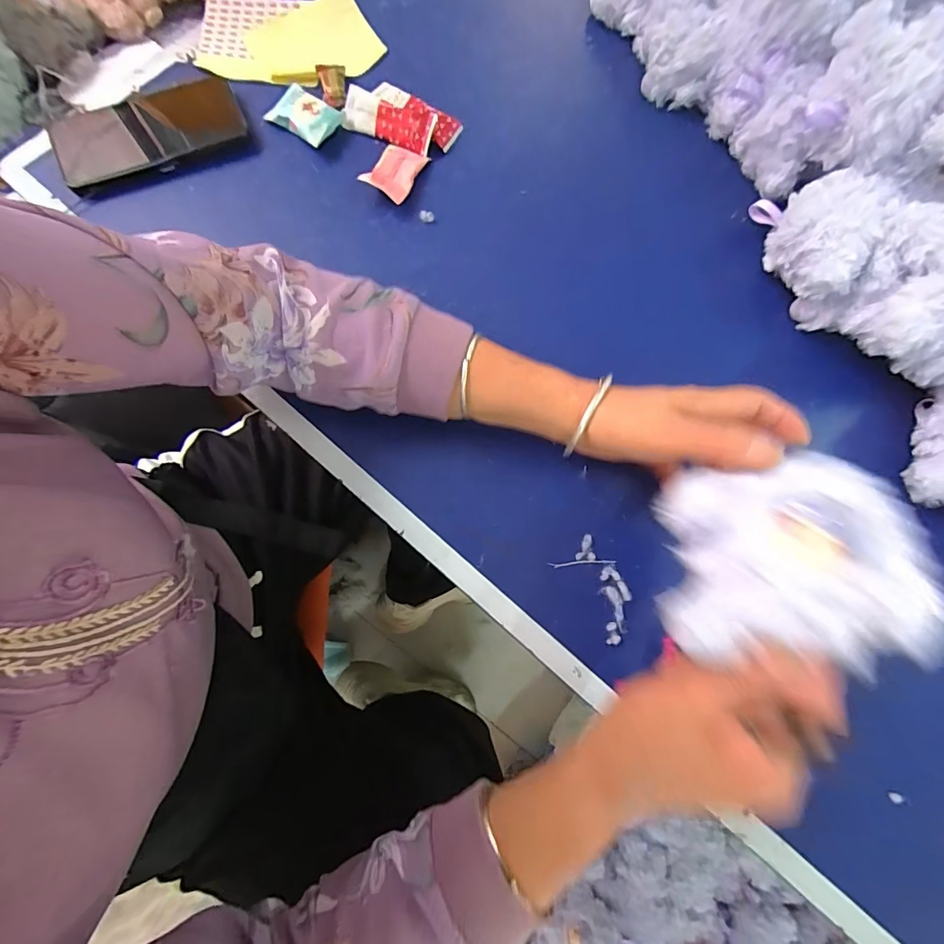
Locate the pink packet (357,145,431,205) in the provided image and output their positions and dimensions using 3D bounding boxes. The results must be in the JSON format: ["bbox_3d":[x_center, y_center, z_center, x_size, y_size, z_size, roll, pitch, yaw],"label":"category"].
[{"bbox_3d":[-0.071,-0.282,0.402,0.041,0.015,0.061,26,78,4],"label":"pink packet"}]

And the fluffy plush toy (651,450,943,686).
[{"bbox_3d":[0.171,0.047,0.237,0.132,0.048,0.104,5,77,0],"label":"fluffy plush toy"}]

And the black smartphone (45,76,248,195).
[{"bbox_3d":[-0.299,-0.316,0.408,0.167,0.016,0.091,-27,79,-7],"label":"black smartphone"}]

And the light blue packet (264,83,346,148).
[{"bbox_3d":[-0.154,-0.334,0.407,0.063,0.014,0.041,29,78,5],"label":"light blue packet"}]

